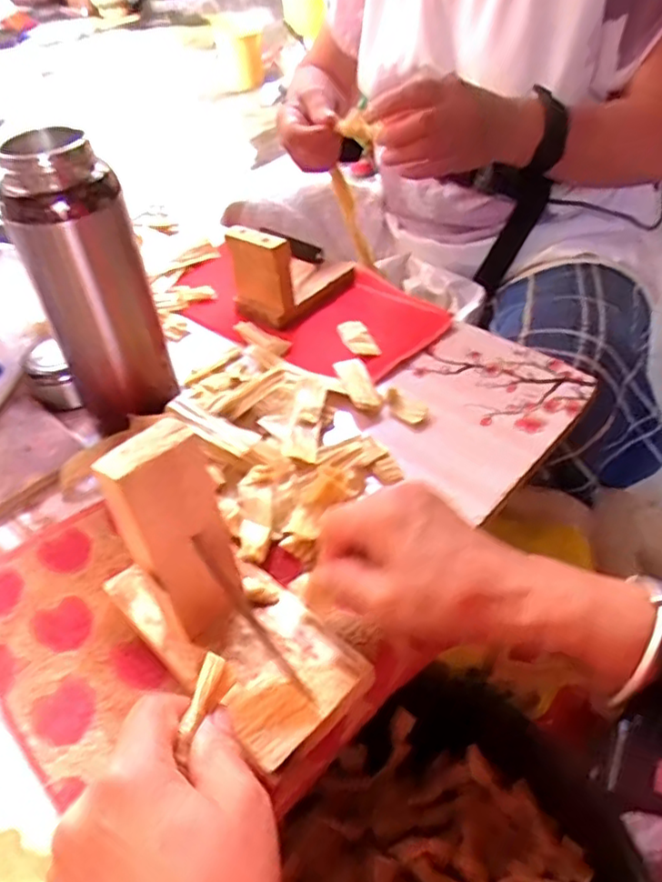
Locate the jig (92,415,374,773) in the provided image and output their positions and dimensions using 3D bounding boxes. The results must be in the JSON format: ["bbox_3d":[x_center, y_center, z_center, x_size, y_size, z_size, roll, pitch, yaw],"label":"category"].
[{"bbox_3d":[-0.055,0.061,0.300,0.137,0.126,0.070,32,55,33],"label":"jig"}]

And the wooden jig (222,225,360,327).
[{"bbox_3d":[-0.034,-0.166,0.576,0.067,0.076,0.113,28,53,31],"label":"wooden jig"}]

